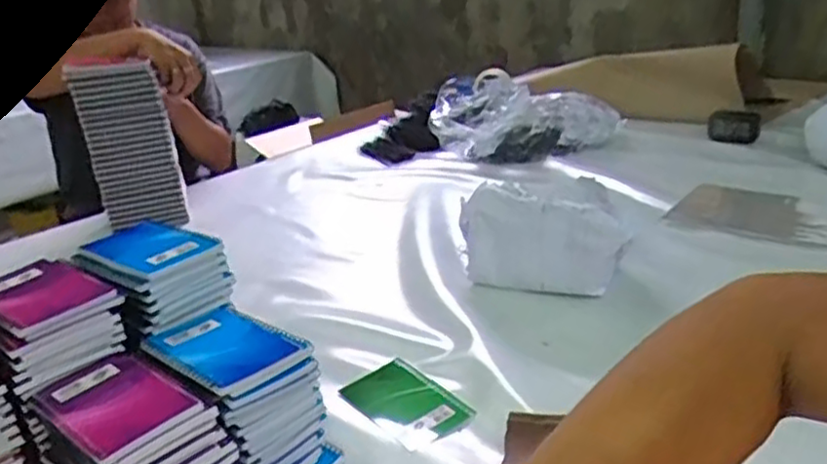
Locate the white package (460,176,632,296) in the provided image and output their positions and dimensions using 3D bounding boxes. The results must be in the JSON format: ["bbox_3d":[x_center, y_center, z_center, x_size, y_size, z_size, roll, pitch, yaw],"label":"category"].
[{"bbox_3d":[0.150,0.007,0.846,0.203,0.129,0.043,8,25,32],"label":"white package"}]

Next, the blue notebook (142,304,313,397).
[{"bbox_3d":[-0.164,0.099,0.606,0.094,0.017,0.130,-24,28,-39],"label":"blue notebook"}]

